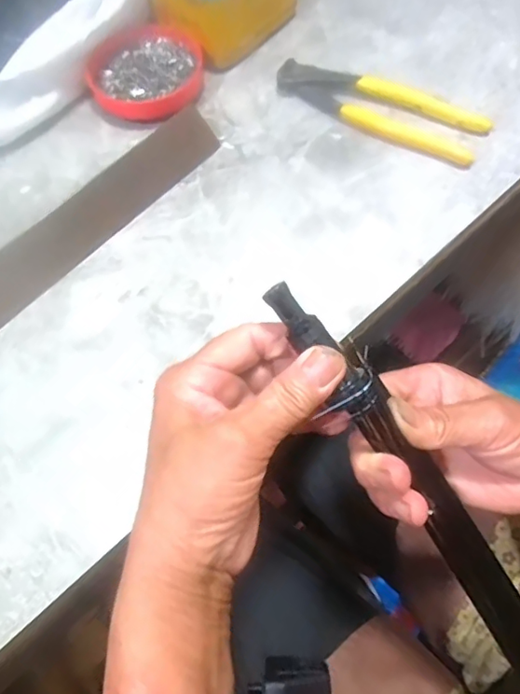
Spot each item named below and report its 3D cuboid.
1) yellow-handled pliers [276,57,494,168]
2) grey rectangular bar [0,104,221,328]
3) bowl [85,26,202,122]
[{"bbox_3d":[0.090,-0.186,0.424,0.167,0.014,0.051,26,67,14],"label":"yellow-handled pliers"},{"bbox_3d":[-0.116,-0.093,0.378,0.030,0.023,0.218,37,70,19],"label":"grey rectangular bar"},{"bbox_3d":[-0.091,-0.220,0.440,0.088,0.026,0.079,-7,63,-2],"label":"bowl"}]

